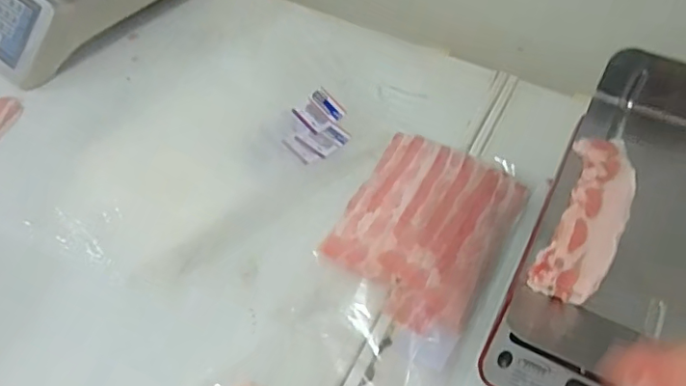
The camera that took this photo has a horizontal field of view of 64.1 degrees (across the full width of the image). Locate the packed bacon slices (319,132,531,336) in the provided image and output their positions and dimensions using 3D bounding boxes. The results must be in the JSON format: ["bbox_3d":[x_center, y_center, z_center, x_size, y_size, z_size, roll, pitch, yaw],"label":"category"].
[{"bbox_3d":[0.086,0.032,0.583,0.163,0.033,0.206,26,56,19],"label":"packed bacon slices"}]

